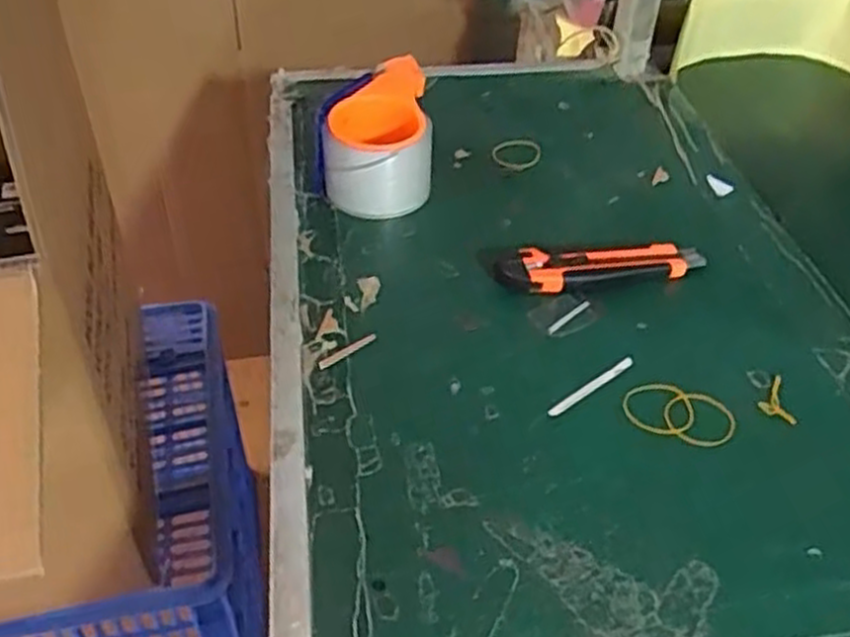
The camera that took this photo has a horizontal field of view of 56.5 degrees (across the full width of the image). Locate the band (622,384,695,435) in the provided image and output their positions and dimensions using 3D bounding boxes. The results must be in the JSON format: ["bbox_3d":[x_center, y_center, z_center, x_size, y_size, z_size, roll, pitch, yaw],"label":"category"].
[{"bbox_3d":[0.149,0.056,0.504,0.044,0.004,0.039,23,46,21],"label":"band"}]

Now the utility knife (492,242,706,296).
[{"bbox_3d":[0.133,-0.038,0.590,0.159,0.017,0.041,-4,43,-7],"label":"utility knife"}]

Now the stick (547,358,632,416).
[{"bbox_3d":[0.108,0.045,0.516,0.076,0.004,0.007,-26,50,-28],"label":"stick"}]

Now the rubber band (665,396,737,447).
[{"bbox_3d":[0.174,0.064,0.497,0.042,0.004,0.039,-2,48,2],"label":"rubber band"}]

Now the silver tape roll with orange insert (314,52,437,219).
[{"bbox_3d":[-0.045,-0.158,0.676,0.097,0.071,0.144,0,42,-3],"label":"silver tape roll with orange insert"}]

